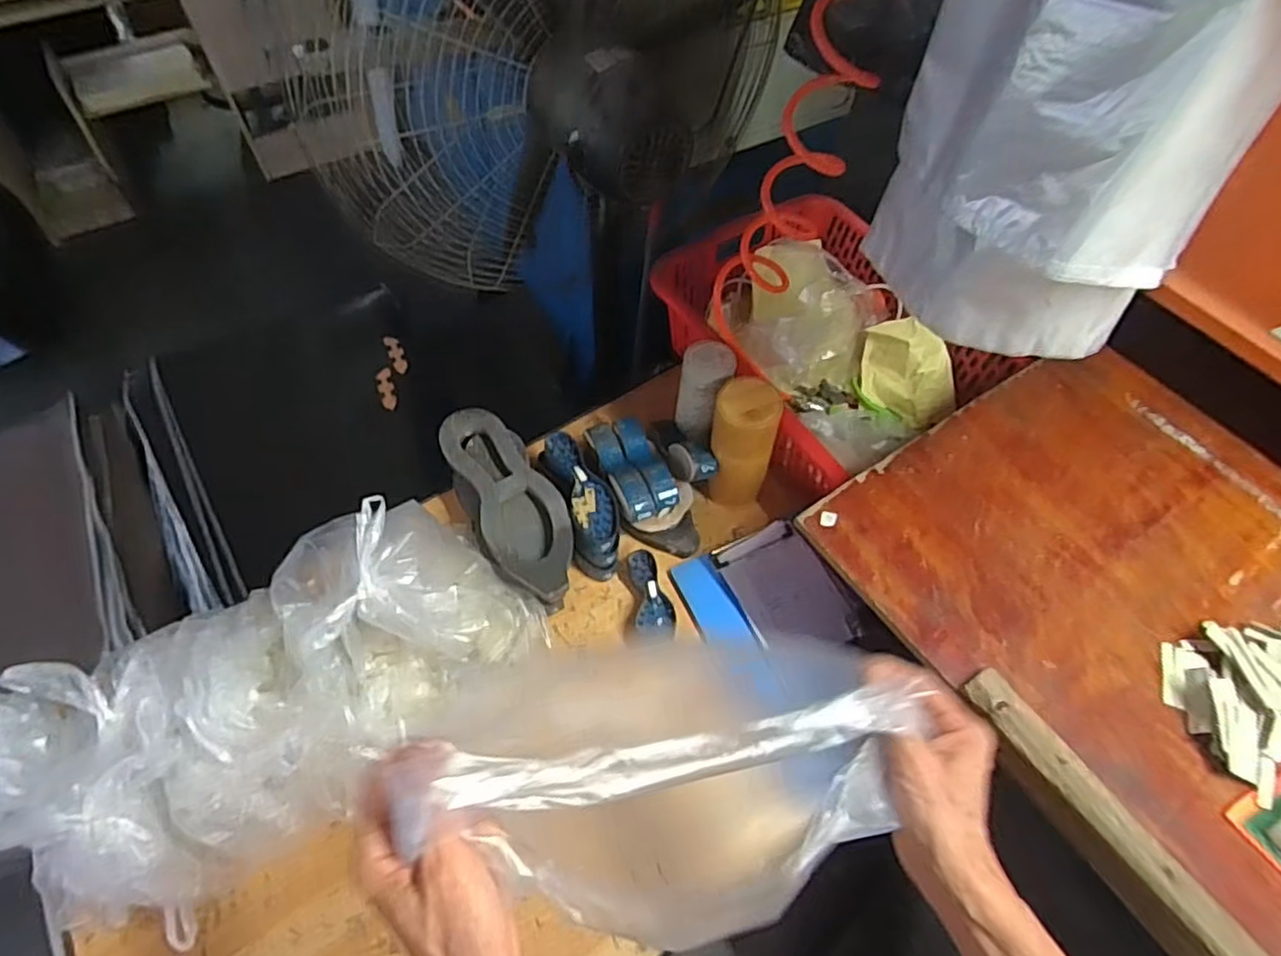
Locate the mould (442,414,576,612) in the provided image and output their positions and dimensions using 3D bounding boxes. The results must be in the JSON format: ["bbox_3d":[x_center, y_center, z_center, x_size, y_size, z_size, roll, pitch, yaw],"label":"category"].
[{"bbox_3d":[-0.166,0.038,0.886,0.110,0.079,0.282,-23,61,-16],"label":"mould"}]

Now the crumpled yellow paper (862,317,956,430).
[{"bbox_3d":[0.387,-0.151,0.991,0.153,0.110,0.084,30,61,16],"label":"crumpled yellow paper"}]

